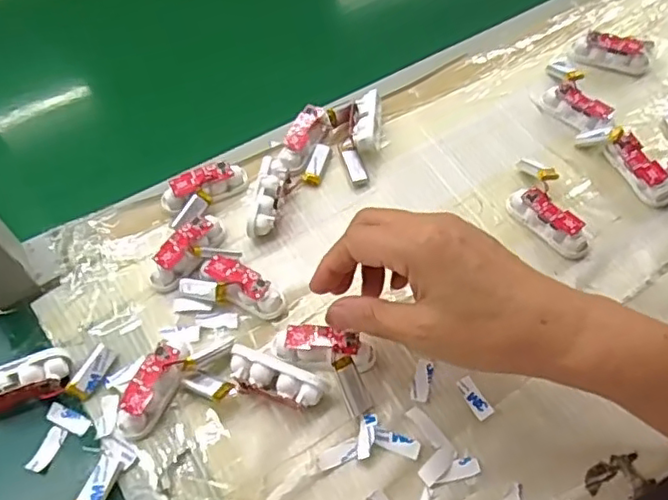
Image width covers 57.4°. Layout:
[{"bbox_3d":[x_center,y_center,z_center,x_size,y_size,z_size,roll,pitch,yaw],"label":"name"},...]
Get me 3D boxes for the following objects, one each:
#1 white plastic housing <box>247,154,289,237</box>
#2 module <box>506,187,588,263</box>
[{"bbox_3d":[-0.046,-0.038,0.431,0.019,0.019,0.063,9,57,7],"label":"white plastic housing"},{"bbox_3d":[0.147,-0.020,0.418,0.020,0.020,0.062,-32,61,-19],"label":"module"}]

